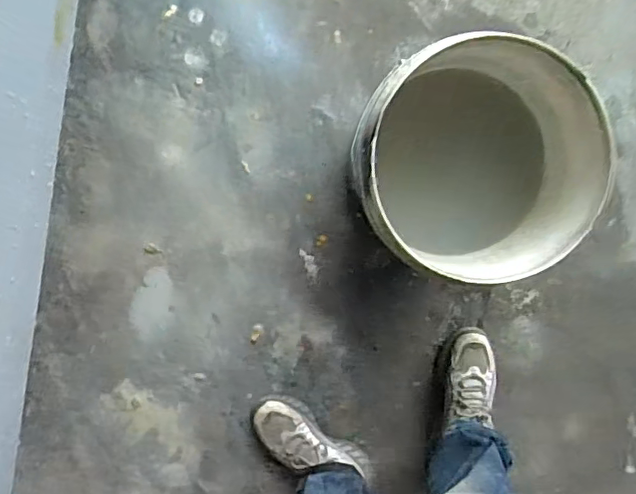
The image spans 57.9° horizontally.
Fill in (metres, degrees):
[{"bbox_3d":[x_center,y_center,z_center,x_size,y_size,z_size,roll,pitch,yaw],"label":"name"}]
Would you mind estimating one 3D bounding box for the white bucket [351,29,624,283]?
[{"bbox_3d":[0.195,-0.121,0.829,0.286,0.315,0.292,0,96,-4],"label":"white bucket"}]

